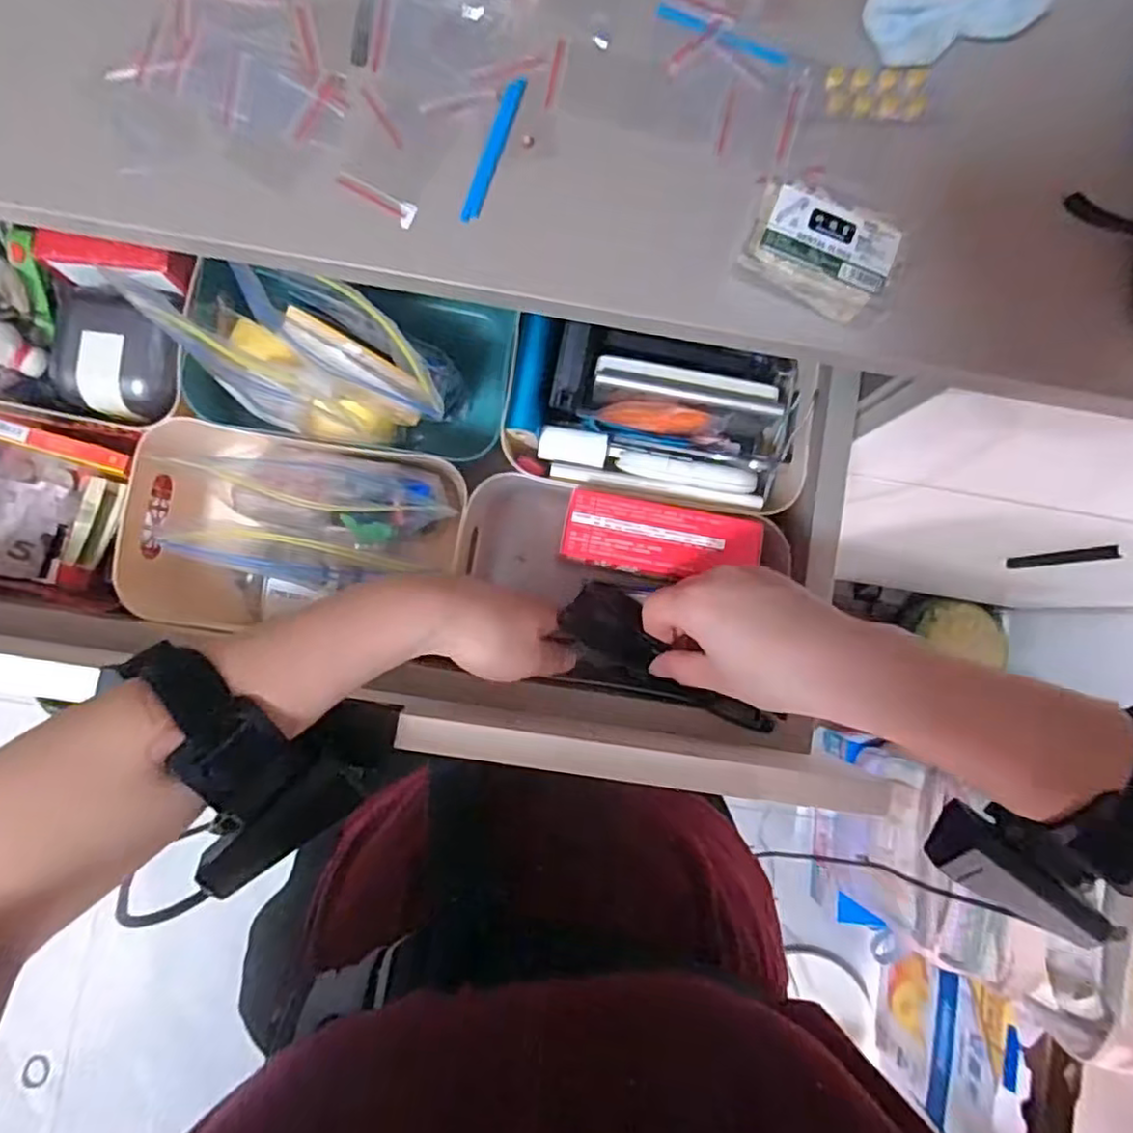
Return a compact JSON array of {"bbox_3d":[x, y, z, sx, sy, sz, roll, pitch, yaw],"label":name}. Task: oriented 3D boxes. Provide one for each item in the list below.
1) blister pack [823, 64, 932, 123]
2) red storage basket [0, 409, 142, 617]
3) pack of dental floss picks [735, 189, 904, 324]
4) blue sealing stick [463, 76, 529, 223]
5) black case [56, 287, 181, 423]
[{"bbox_3d":[0.161,-0.246,0.342,0.055,0.006,0.027,2,85,-3],"label":"blister pack"},{"bbox_3d":[-0.378,-0.041,0.443,0.166,0.067,0.118,11,85,-2],"label":"red storage basket"},{"bbox_3d":[0.125,-0.154,0.325,0.071,0.021,0.048,20,85,-1],"label":"pack of dental floss picks"},{"bbox_3d":[-0.036,-0.210,0.330,0.009,0.004,0.077,19,85,-1],"label":"blue sealing stick"},{"bbox_3d":[-0.281,-0.131,0.416,0.067,0.029,0.070,7,85,-2],"label":"black case"}]

